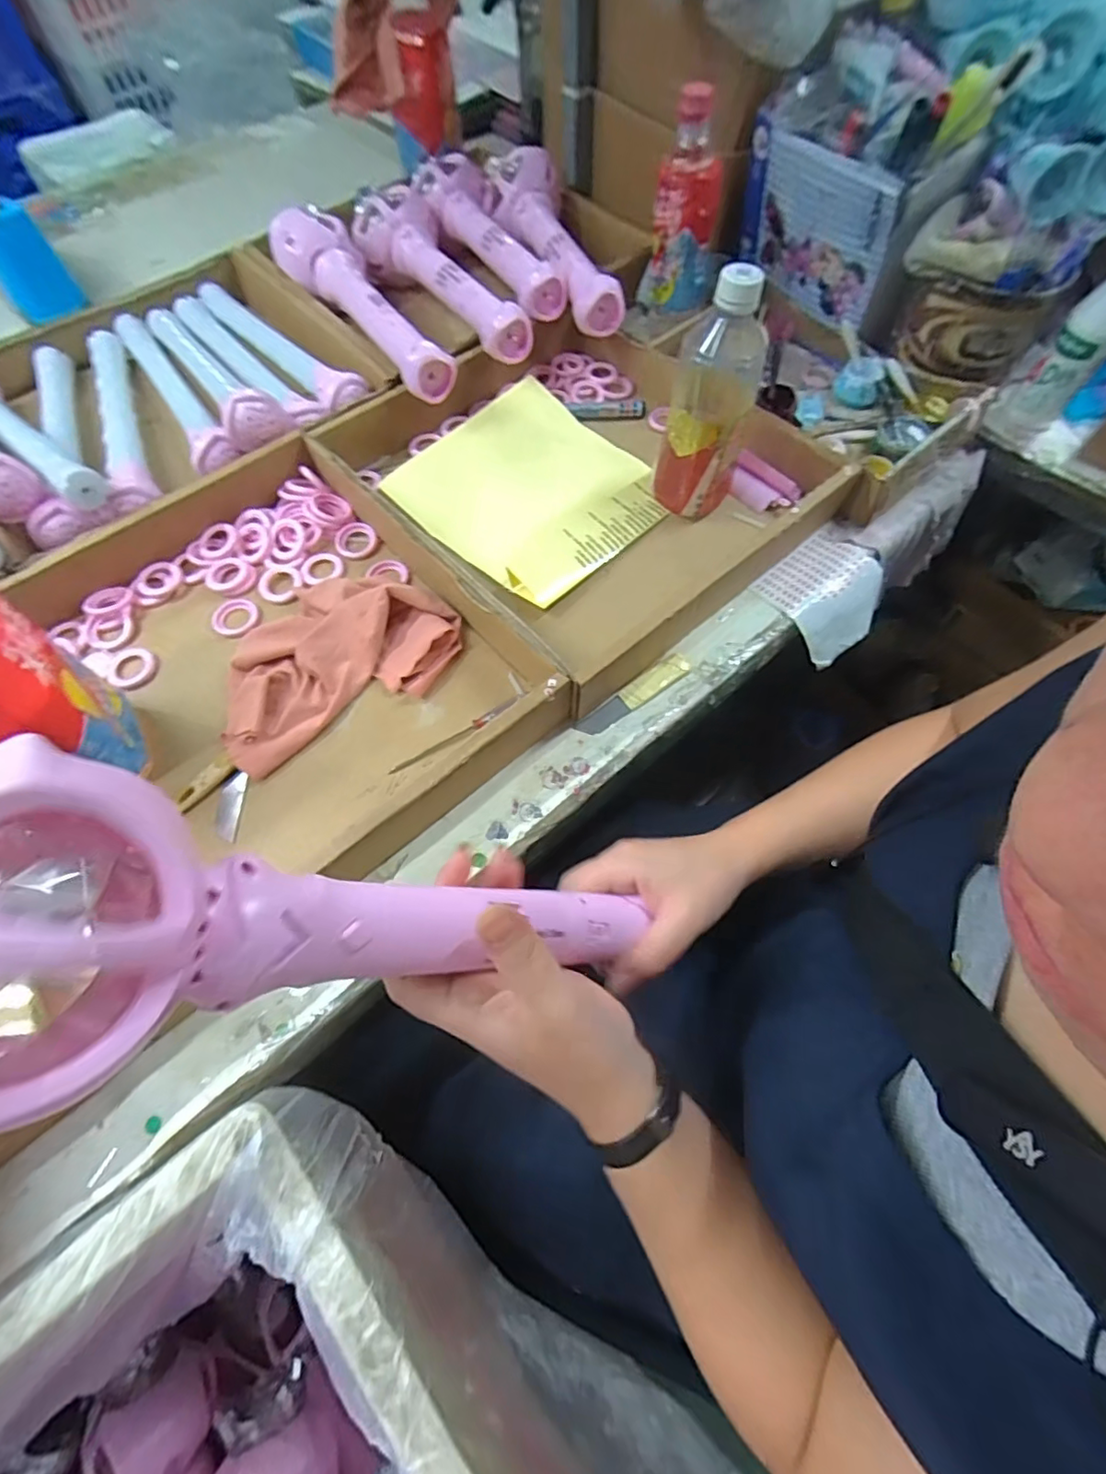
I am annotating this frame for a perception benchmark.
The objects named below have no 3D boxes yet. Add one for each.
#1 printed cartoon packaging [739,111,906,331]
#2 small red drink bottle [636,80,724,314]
[{"bbox_3d":[0.261,-0.519,0.599,0.036,0.127,0.177,-38,70,-17],"label":"printed cartoon packaging"},{"bbox_3d":[0.136,-0.529,0.590,0.075,0.165,0.078,5,64,3],"label":"small red drink bottle"}]

